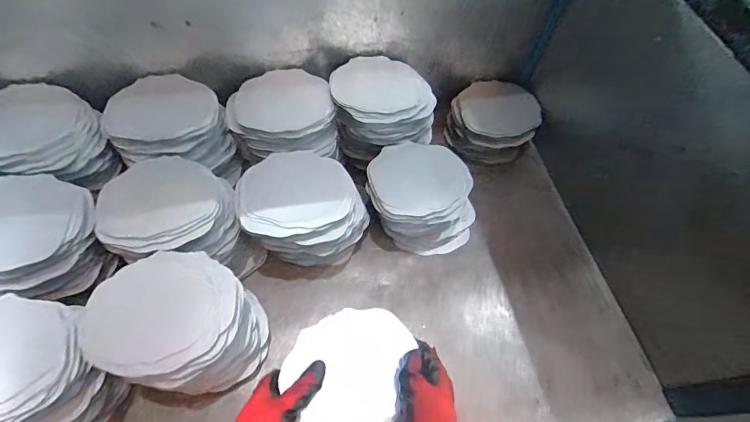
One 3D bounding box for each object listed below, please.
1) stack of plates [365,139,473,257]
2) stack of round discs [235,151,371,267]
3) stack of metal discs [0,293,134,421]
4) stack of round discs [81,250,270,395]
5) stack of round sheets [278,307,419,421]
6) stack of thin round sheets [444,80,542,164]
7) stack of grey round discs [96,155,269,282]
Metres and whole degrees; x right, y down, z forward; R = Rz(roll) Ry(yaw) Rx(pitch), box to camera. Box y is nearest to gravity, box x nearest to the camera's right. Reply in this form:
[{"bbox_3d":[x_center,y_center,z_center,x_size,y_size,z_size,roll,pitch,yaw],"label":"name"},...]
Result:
[{"bbox_3d":[0.077,-0.018,0.689,0.170,0.116,0.181,-28,66,-17],"label":"stack of plates"},{"bbox_3d":[-0.119,0.012,0.646,0.170,0.145,0.162,33,64,14],"label":"stack of round discs"},{"bbox_3d":[-0.420,0.210,0.507,0.162,0.180,0.150,11,61,2],"label":"stack of metal discs"},{"bbox_3d":[-0.252,0.157,0.542,0.188,0.150,0.152,14,61,4],"label":"stack of round discs"},{"bbox_3d":[-0.036,0.196,0.486,0.136,0.018,0.159,18,62,6],"label":"stack of round sheets"},{"bbox_3d":[0.232,-0.178,0.804,0.171,0.091,0.136,7,61,0],"label":"stack of thin round sheets"},{"bbox_3d":[-0.288,0.021,0.610,0.194,0.146,0.145,-8,62,-8],"label":"stack of grey round discs"}]

